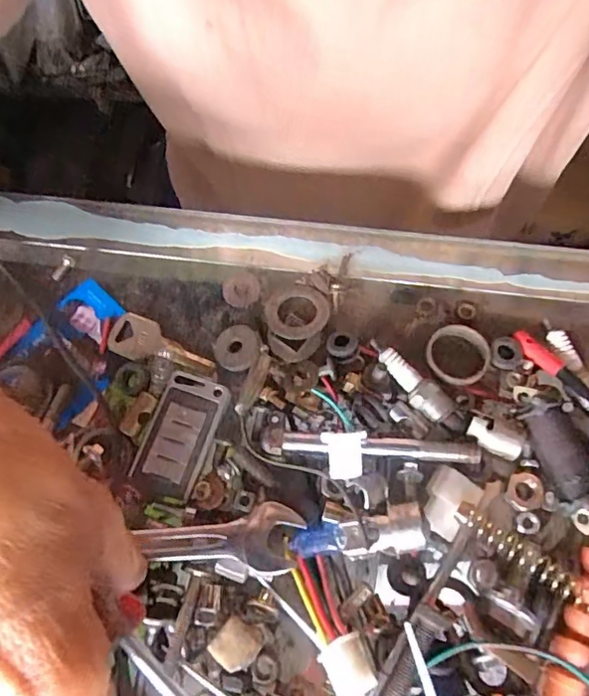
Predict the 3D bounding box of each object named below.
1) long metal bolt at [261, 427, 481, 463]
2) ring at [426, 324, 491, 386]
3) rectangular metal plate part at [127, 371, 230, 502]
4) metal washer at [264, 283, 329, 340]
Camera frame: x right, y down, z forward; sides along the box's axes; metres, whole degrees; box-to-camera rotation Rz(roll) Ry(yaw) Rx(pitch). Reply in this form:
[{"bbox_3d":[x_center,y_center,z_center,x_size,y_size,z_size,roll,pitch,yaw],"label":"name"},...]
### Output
[{"bbox_3d":[0.034,0.046,0.257,0.098,0.012,0.011,4,72,4],"label":"long metal bolt"},{"bbox_3d":[0.080,0.003,0.273,0.030,0.006,0.031,-1,71,2],"label":"ring"},{"bbox_3d":[-0.055,0.040,0.266,0.032,0.004,0.056,18,73,8],"label":"rectangular metal plate part"},{"bbox_3d":[0.001,-0.019,0.289,0.033,0.005,0.031,-1,71,2],"label":"metal washer"}]

